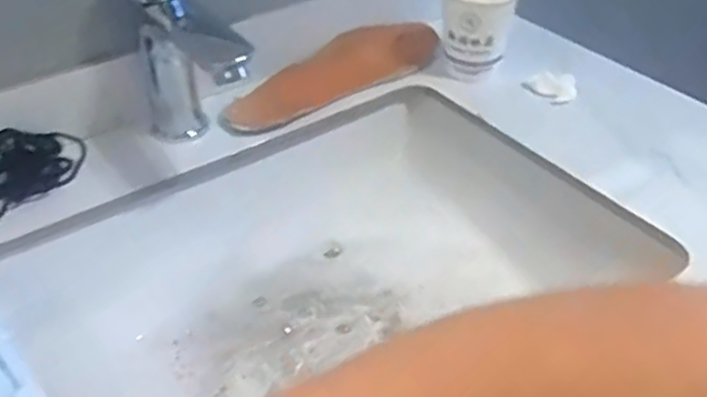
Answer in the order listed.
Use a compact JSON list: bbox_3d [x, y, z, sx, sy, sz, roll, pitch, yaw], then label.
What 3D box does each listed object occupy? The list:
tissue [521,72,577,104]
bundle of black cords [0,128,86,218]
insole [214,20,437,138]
[{"bbox_3d":[0.184,-0.104,0.662,0.046,0.010,0.044,6,39,8],"label":"tissue"},{"bbox_3d":[-0.262,-0.025,0.548,0.054,0.034,0.101,26,46,29],"label":"bundle of black cords"},{"bbox_3d":[-0.013,-0.122,0.671,0.248,0.055,0.033,-25,13,-29],"label":"insole"}]

